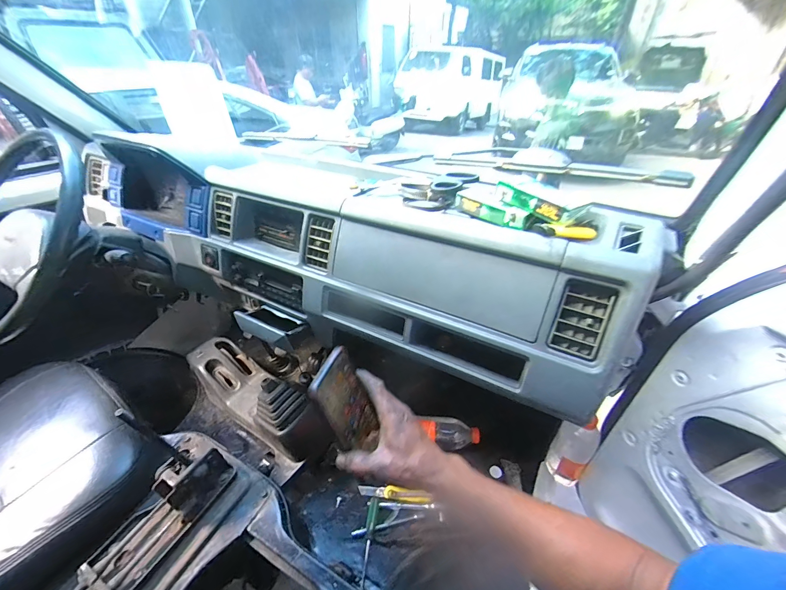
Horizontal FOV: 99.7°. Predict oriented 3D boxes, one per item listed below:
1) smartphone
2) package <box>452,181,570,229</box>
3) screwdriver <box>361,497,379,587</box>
[{"bbox_3d":[-0.053,0.136,0.406,0.009,0.132,0.078,-11,24,26],"label":"smartphone"},{"bbox_3d":[0.151,-0.118,0.438,0.144,0.040,0.042,31,46,34],"label":"package"},{"bbox_3d":[-0.054,0.542,0.738,0.021,0.024,0.158,6,37,7],"label":"screwdriver"}]

